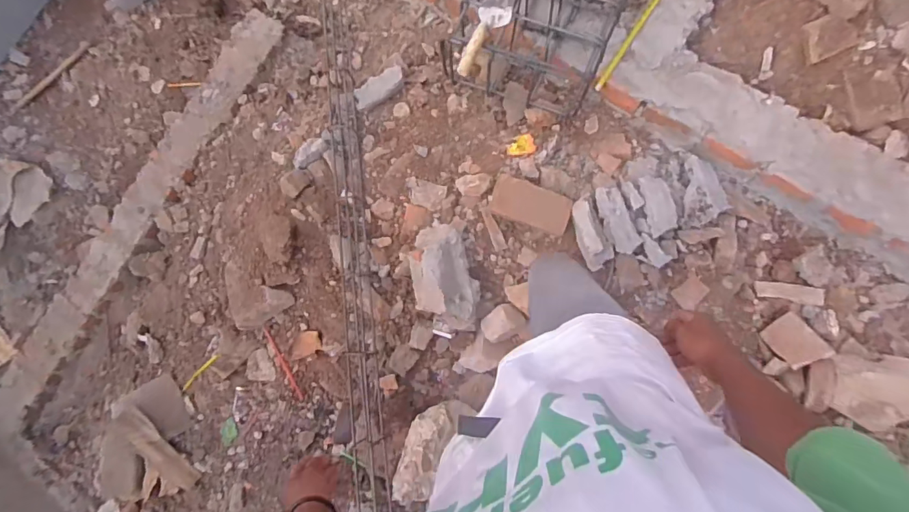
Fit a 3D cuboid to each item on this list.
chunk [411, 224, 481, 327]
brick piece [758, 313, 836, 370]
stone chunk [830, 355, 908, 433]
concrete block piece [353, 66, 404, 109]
[{"bbox_3d":[-0.027,0.055,1.281,0.168,0.127,0.291,-9,81,8],"label":"chunk"},{"bbox_3d":[0.875,0.222,1.196,0.102,0.021,0.129,-49,56,29],"label":"brick piece"},{"bbox_3d":[1.094,0.344,1.149,0.281,0.069,0.180,1,82,9],"label":"stone chunk"},{"bbox_3d":[-0.218,-0.489,1.352,0.165,0.031,0.070,-32,83,7],"label":"concrete block piece"}]

